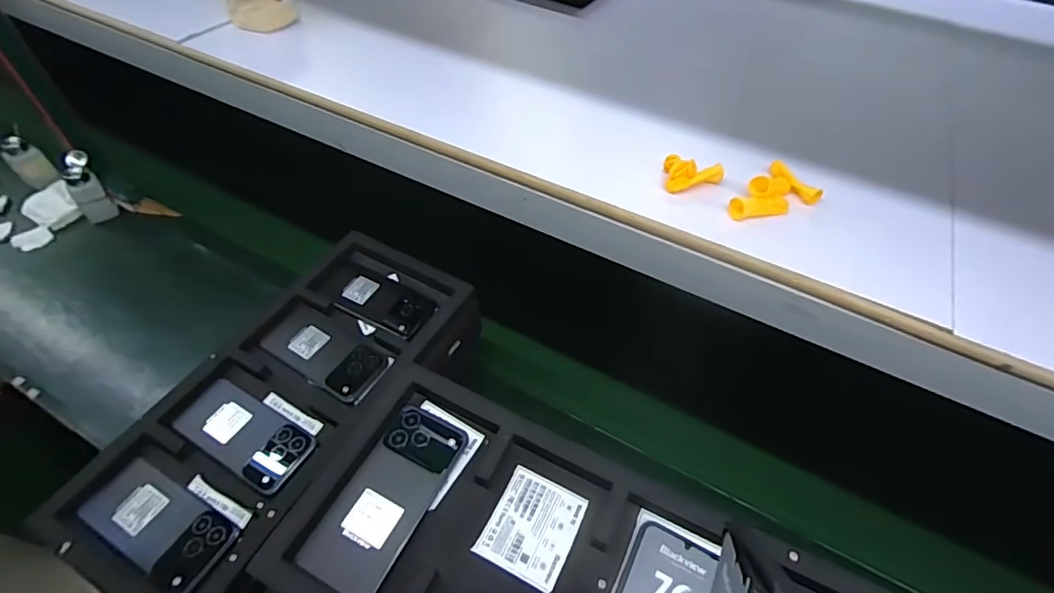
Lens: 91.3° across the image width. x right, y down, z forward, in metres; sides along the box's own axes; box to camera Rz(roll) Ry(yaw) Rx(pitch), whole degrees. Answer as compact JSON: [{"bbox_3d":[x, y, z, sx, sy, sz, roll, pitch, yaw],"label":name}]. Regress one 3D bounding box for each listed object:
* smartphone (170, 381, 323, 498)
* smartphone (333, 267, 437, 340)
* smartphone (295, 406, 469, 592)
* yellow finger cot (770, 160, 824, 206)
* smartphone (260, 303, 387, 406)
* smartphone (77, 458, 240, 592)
[{"bbox_3d":[-0.317,0.154,0.582,0.157,0.007,0.077,24,53,17],"label":"smartphone"},{"bbox_3d":[-0.198,0.006,0.711,0.141,0.009,0.077,22,53,15],"label":"smartphone"},{"bbox_3d":[-0.121,0.173,0.453,0.074,0.014,0.160,21,53,15],"label":"smartphone"},{"bbox_3d":[0.263,-0.112,0.508,0.012,0.017,0.062,-16,53,-15],"label":"yellow finger cot"},{"bbox_3d":[-0.259,0.068,0.657,0.163,0.014,0.084,25,53,17],"label":"smartphone"},{"bbox_3d":[-0.373,0.229,0.520,0.163,0.011,0.075,24,53,17],"label":"smartphone"}]

